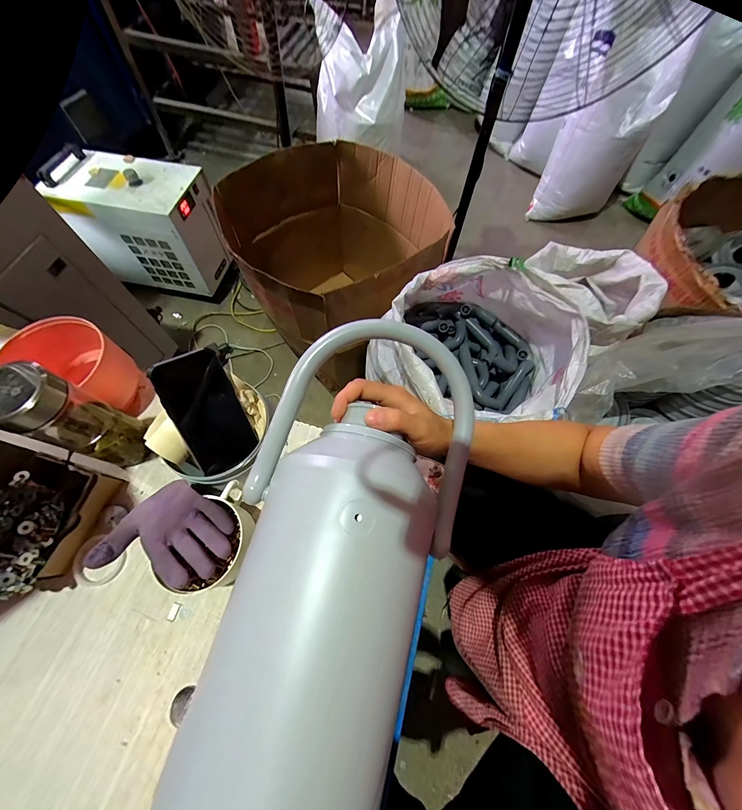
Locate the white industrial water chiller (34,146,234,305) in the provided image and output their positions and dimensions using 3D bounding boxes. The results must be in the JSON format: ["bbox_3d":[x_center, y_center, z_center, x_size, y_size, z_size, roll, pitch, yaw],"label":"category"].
[{"bbox_3d":[-0.892,-0.717,1.339,0.496,0.452,0.332,16,66,5],"label":"white industrial water chiller"}]

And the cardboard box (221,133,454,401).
[{"bbox_3d":[-0.142,-0.482,1.183,0.608,0.608,0.718,-34,71,-16],"label":"cardboard box"}]

